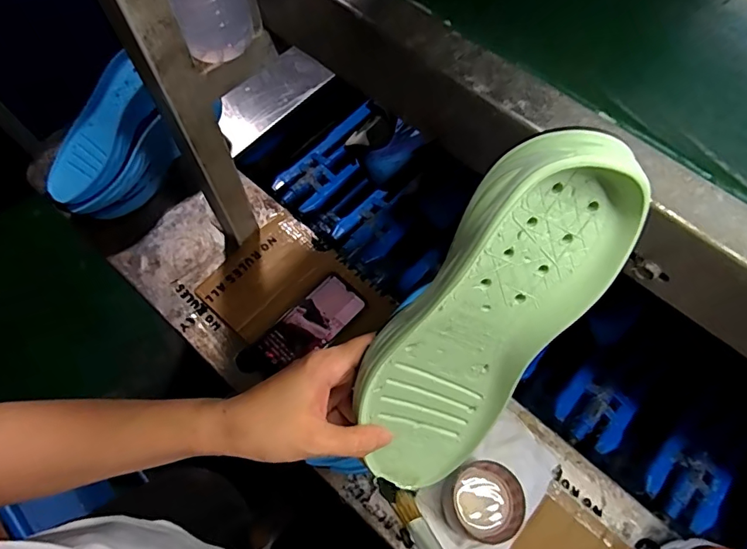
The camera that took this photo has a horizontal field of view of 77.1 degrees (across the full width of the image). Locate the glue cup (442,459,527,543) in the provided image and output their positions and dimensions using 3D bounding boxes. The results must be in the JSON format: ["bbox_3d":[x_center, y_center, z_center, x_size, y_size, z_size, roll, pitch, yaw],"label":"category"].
[{"bbox_3d":[0.123,0.259,0.540,0.087,0.050,0.078,-1,67,0],"label":"glue cup"}]

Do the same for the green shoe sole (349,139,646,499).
[{"bbox_3d":[0.059,0.038,0.282,0.087,0.252,0.042,32,29,13],"label":"green shoe sole"}]

